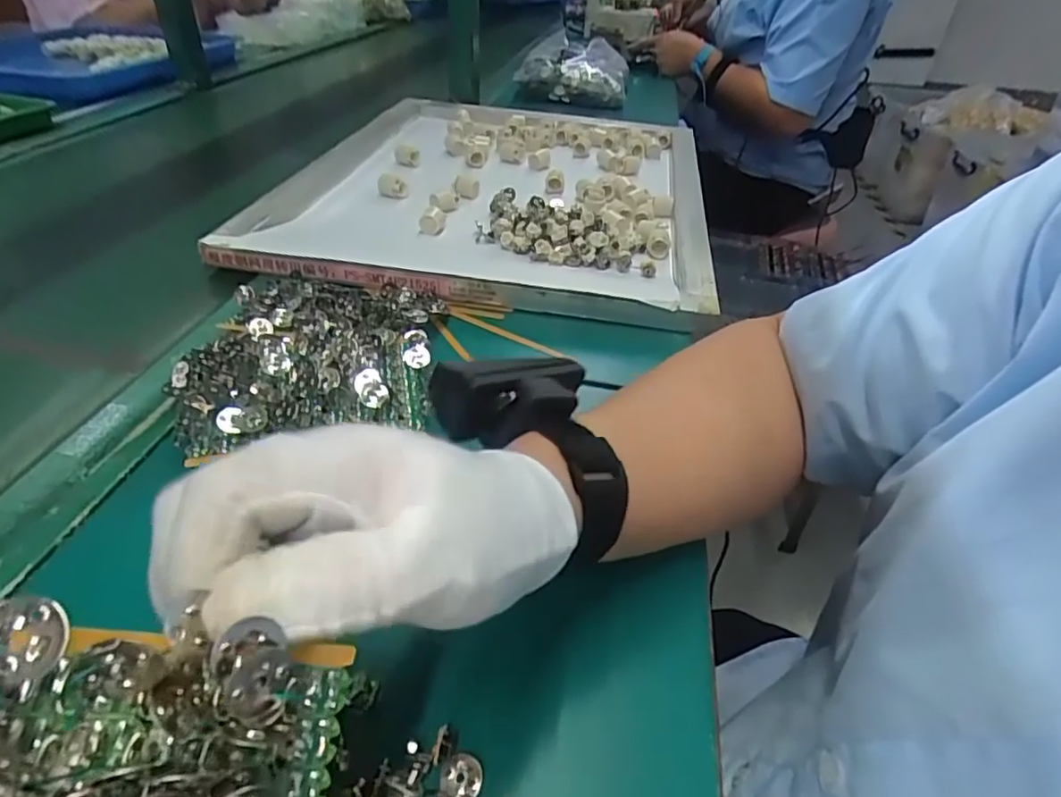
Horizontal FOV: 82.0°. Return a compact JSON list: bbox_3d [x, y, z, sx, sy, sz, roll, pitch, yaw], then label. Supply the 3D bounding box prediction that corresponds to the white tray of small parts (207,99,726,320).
[{"bbox_3d":[-0.018,-0.236,0.670,0.403,0.039,0.510,11,38,7],"label":"white tray of small parts"}]

